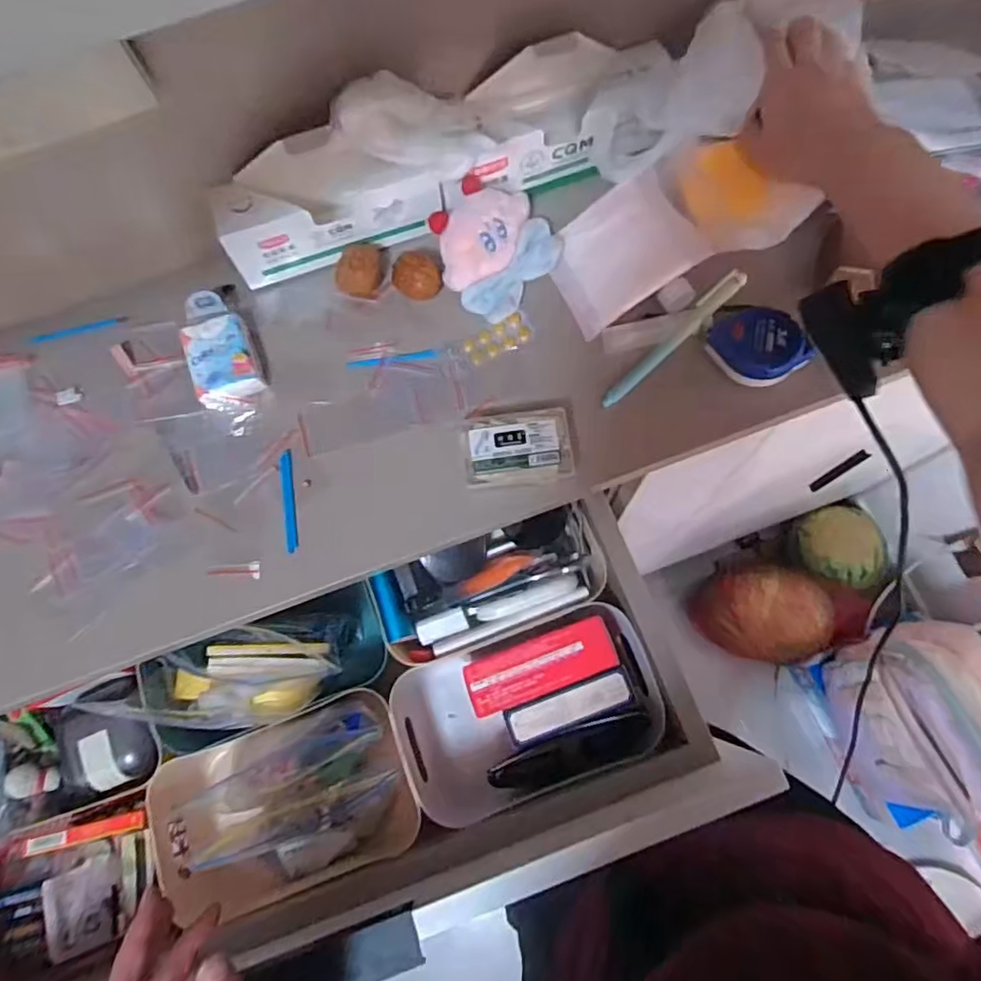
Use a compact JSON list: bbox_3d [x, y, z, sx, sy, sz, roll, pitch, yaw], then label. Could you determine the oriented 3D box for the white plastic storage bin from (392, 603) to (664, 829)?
[{"bbox_3d":[0.030,0.192,0.519,0.218,0.090,0.131,-21,73,-3],"label":"white plastic storage bin"}]

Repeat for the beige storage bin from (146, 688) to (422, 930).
[{"bbox_3d":[-0.175,0.270,0.509,0.216,0.082,0.138,-22,73,-3],"label":"beige storage bin"}]

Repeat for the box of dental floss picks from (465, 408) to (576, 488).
[{"bbox_3d":[0.021,-0.030,0.439,0.075,0.025,0.051,-6,72,0],"label":"box of dental floss picks"}]

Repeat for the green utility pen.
[{"bbox_3d":[0.136,-0.112,0.450,0.136,0.011,0.015,-44,75,4],"label":"green utility pen"}]

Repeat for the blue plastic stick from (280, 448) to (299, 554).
[{"bbox_3d":[-0.151,0.006,0.446,0.009,0.004,0.079,-11,72,-1],"label":"blue plastic stick"}]

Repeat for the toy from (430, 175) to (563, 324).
[{"bbox_3d":[0.002,-0.194,0.478,0.089,0.043,0.093,-1,72,2],"label":"toy"}]

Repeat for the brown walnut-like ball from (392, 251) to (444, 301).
[{"bbox_3d":[-0.058,-0.169,0.483,0.037,0.035,0.031,-21,73,-4],"label":"brown walnut-like ball"}]

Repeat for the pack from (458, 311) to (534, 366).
[{"bbox_3d":[0.006,-0.120,0.475,0.058,0.004,0.029,-26,73,-6],"label":"pack"}]

